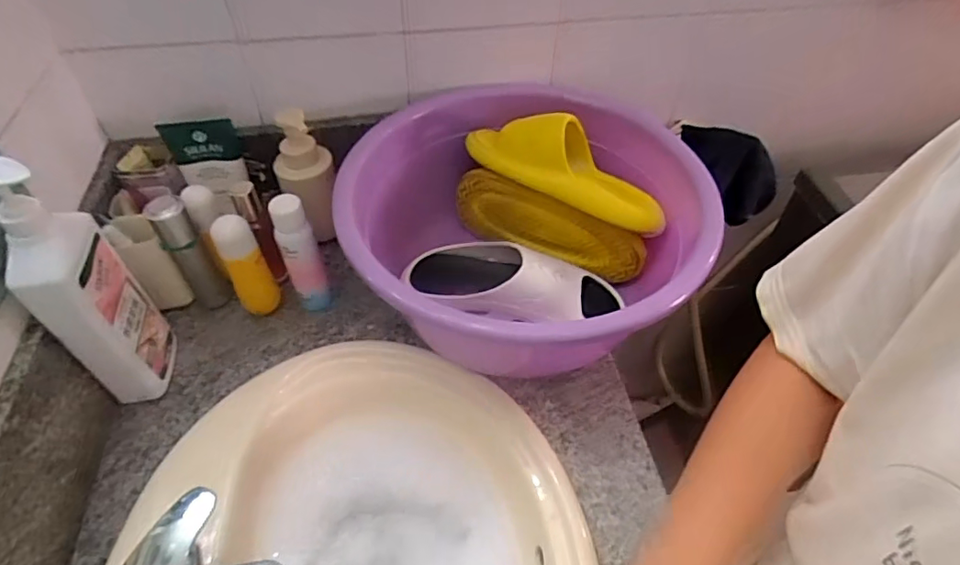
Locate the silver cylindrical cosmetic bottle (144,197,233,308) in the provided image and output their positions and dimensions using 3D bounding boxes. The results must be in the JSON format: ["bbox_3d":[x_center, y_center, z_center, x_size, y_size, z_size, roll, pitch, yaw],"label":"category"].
[{"bbox_3d":[-0.362,-0.034,0.694,0.042,0.169,0.043,1,49,-1],"label":"silver cylindrical cosmetic bottle"}]

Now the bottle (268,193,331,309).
[{"bbox_3d":[-0.218,-0.027,0.685,0.041,0.179,0.039,1,49,-1],"label":"bottle"}]

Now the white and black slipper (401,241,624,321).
[{"bbox_3d":[0.040,-0.002,0.693,0.276,0.078,0.114,7,49,4],"label":"white and black slipper"}]

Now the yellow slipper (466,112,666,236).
[{"bbox_3d":[0.110,-0.144,0.702,0.272,0.079,0.081,30,53,7],"label":"yellow slipper"}]

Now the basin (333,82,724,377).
[{"bbox_3d":[0.055,-0.051,0.690,0.418,0.201,0.402,1,49,-1],"label":"basin"}]

